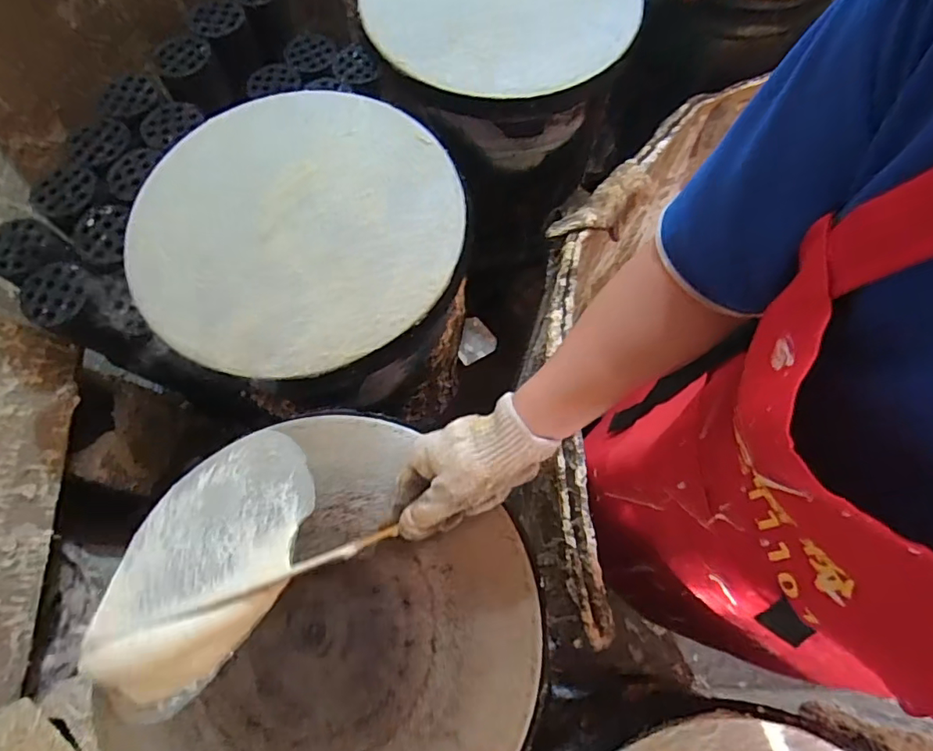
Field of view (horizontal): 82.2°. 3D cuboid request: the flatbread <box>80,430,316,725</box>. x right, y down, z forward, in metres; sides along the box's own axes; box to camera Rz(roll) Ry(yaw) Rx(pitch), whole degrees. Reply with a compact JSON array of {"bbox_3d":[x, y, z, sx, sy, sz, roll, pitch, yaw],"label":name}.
[{"bbox_3d":[-0.233,0.163,0.472,0.146,0.041,0.238,40,75,13],"label":"flatbread"}]

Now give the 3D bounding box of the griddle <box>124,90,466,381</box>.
[{"bbox_3d":[-0.197,-0.182,0.619,0.371,0.025,0.372,-15,71,-6],"label":"griddle"}]

